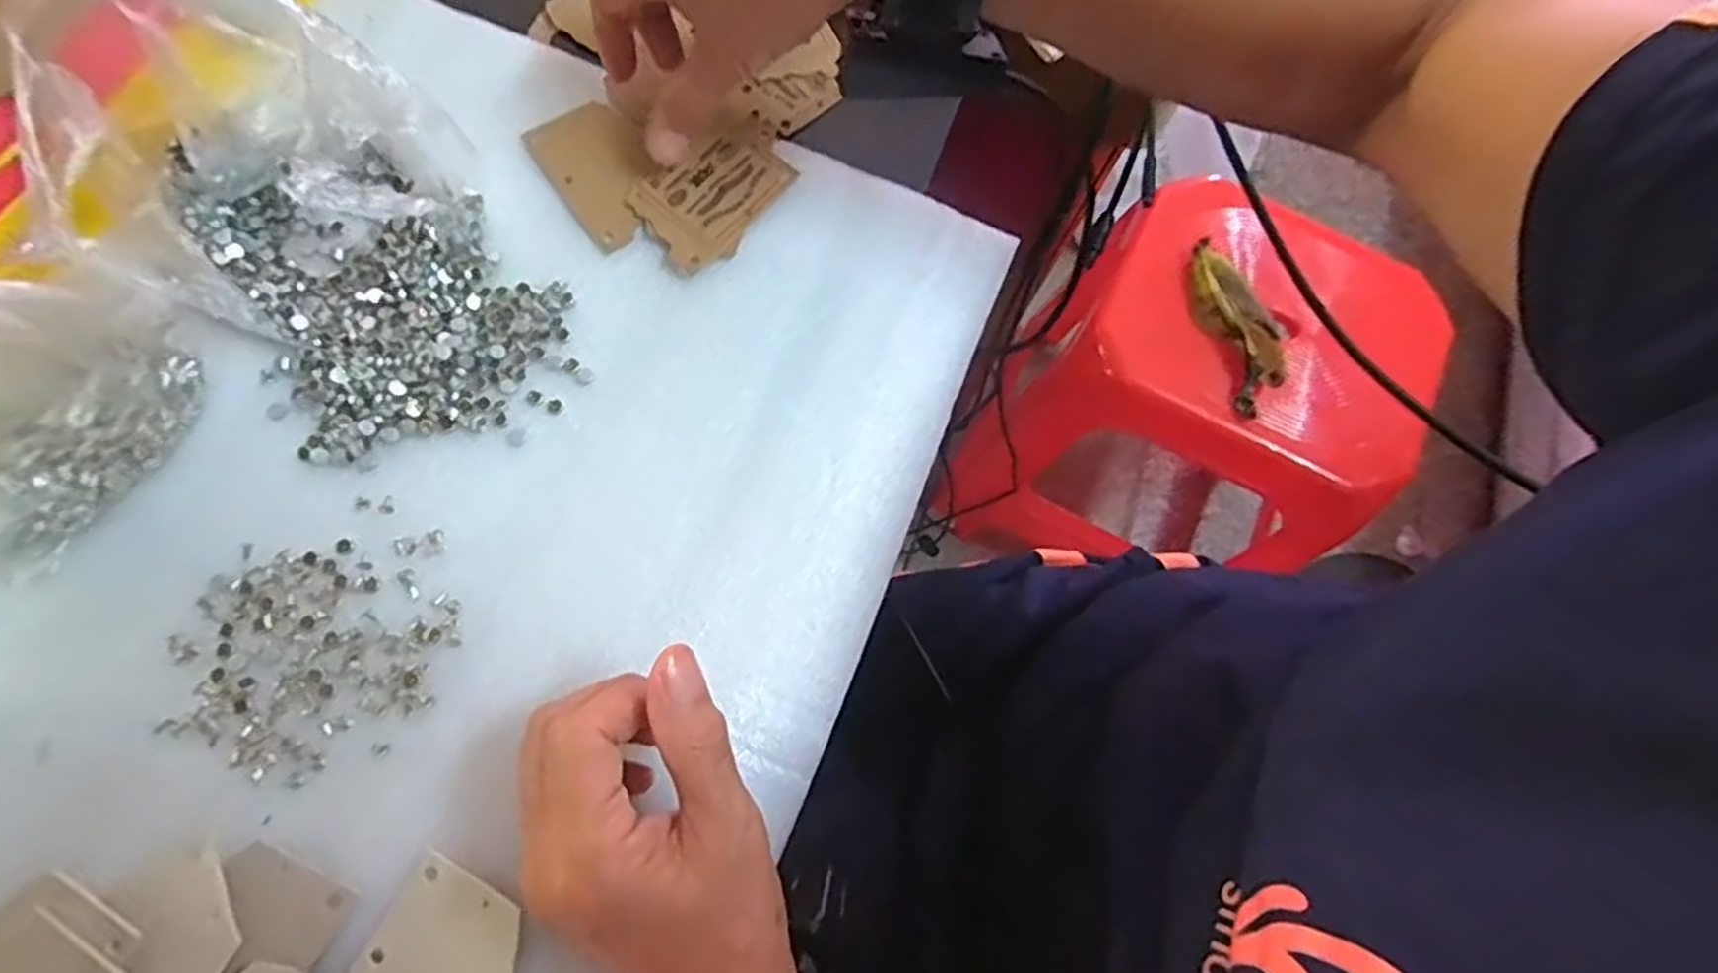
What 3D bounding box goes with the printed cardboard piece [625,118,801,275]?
[{"bbox_3d":[-0.069,-0.142,0.371,0.054,0.004,0.074,45,76,4],"label":"printed cardboard piece"}]

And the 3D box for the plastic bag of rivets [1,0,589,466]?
[{"bbox_3d":[-0.216,-0.105,0.309,0.130,0.107,0.196,-38,80,-15],"label":"plastic bag of rivets"}]

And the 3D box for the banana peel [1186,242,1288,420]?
[{"bbox_3d":[0.345,-0.150,0.700,0.067,0.032,0.164,-14,75,-10],"label":"banana peel"}]

